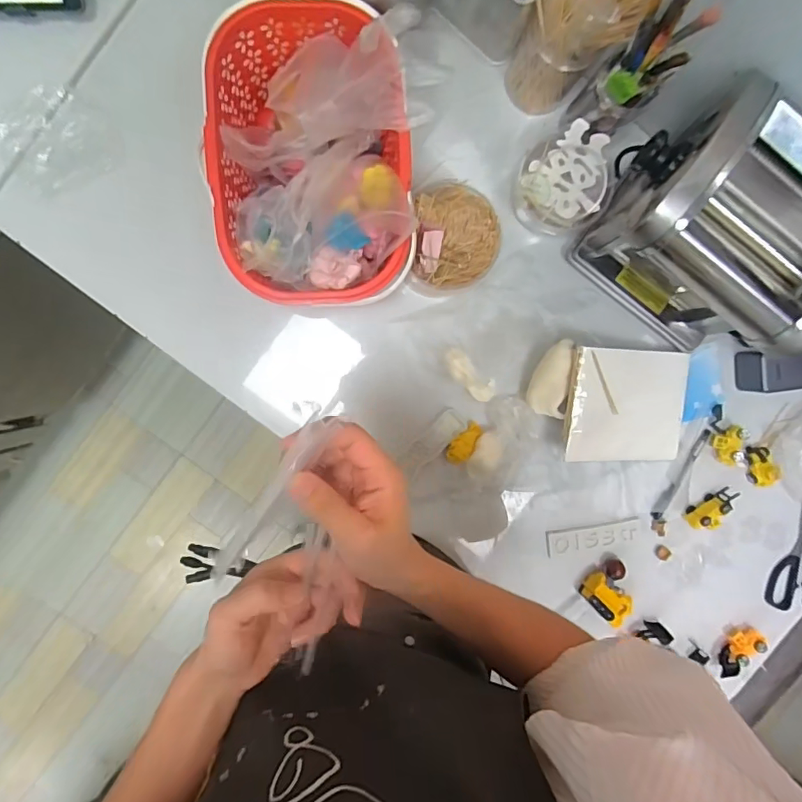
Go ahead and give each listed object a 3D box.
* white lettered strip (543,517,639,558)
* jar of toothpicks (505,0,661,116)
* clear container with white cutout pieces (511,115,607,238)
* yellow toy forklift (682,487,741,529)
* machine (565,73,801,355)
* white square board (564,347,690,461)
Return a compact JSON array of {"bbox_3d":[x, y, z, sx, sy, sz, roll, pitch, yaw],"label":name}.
[{"bbox_3d":[0.267,0.189,0.688,0.128,0.007,0.035,-10,97,-3],"label":"white lettered strip"},{"bbox_3d":[0.178,-0.391,0.538,0.100,0.172,0.084,36,93,-8],"label":"jar of toothpicks"},{"bbox_3d":[0.193,-0.271,0.618,0.103,0.091,0.101,-1,97,-4],"label":"clear container with white cutout pieces"},{"bbox_3d":[0.431,0.150,0.687,0.072,0.024,0.033,-36,98,0],"label":"yellow toy forklift"},{"bbox_3d":[0.346,-0.190,0.549,0.249,0.199,0.186,37,93,-8],"label":"machine"},{"bbox_3d":[0.299,0.008,0.651,0.183,0.014,0.147,0,101,-21],"label":"white square board"}]

